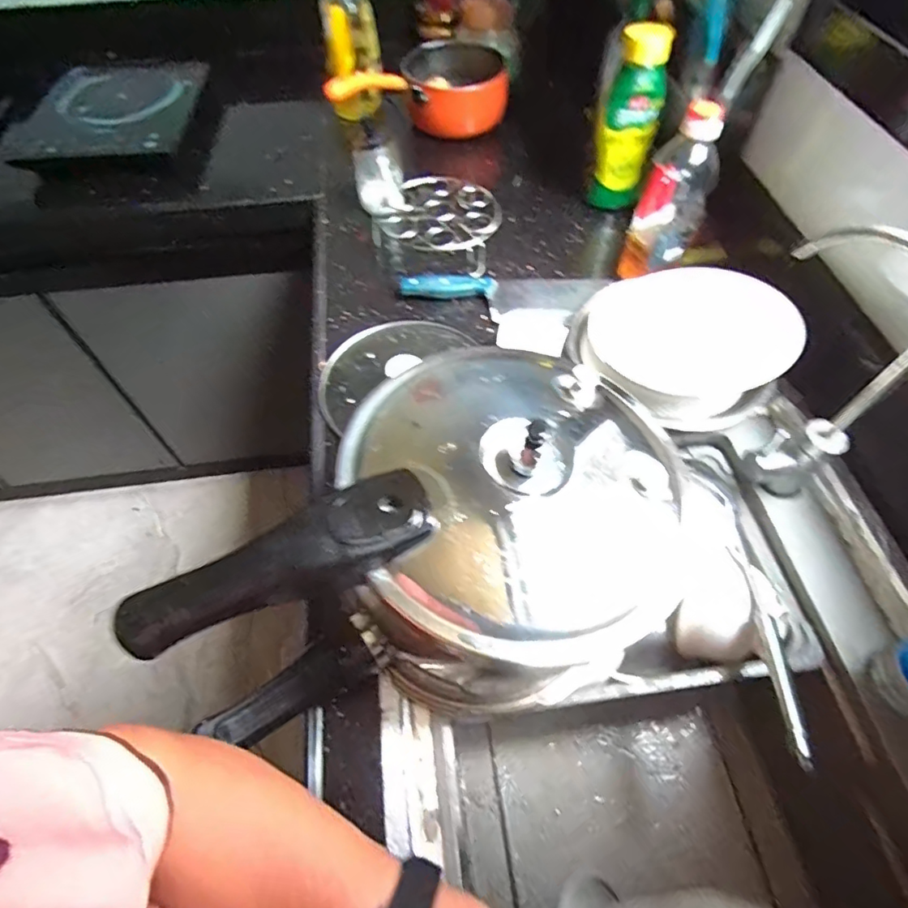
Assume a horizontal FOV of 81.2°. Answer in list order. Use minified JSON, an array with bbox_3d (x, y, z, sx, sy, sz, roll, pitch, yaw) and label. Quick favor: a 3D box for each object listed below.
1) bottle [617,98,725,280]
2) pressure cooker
[{"bbox_3d":[0.265,-0.305,0.640,0.078,0.194,0.064,21,59,13],"label":"bottle"},{"bbox_3d":[0.002,0.089,0.418,0.385,0.203,0.251,-35,63,-21],"label":"pressure cooker"}]

